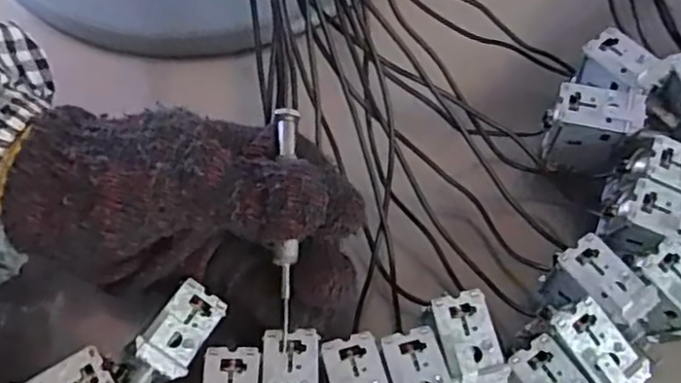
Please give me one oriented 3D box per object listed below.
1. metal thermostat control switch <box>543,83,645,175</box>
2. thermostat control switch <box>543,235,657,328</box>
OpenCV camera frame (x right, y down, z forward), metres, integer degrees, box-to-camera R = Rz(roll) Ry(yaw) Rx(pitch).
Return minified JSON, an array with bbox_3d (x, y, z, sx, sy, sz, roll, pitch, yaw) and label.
[{"bbox_3d":[0.122,-0.031,0.319,0.038,0.051,0.022,15,65,10],"label":"metal thermostat control switch"},{"bbox_3d":[0.109,0.042,0.273,0.025,0.029,0.037,-37,67,-15],"label":"thermostat control switch"}]

